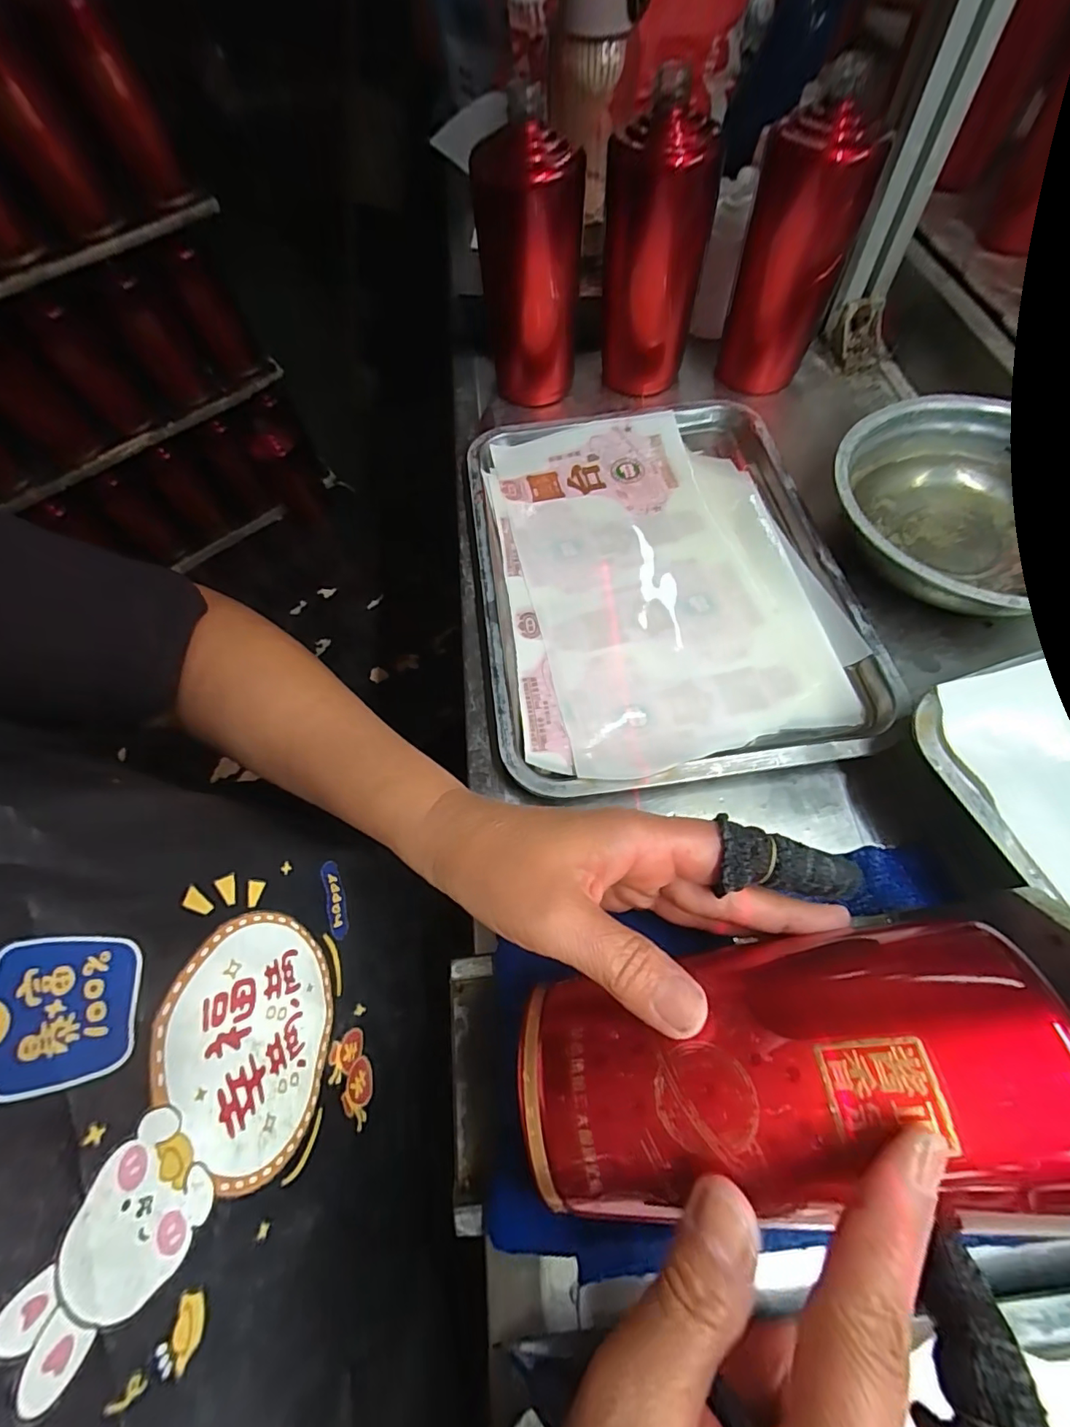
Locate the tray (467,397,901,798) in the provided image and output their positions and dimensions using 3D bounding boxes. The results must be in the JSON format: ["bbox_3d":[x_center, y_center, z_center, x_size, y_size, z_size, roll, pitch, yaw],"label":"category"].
[{"bbox_3d":[0.090,-0.115,0.391,0.259,0.022,0.339,-8,63,-1],"label":"tray"}]

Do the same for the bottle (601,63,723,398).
[{"bbox_3d":[0.100,-0.390,0.440,0.082,0.166,0.072,3,63,5],"label":"bottle"}]

